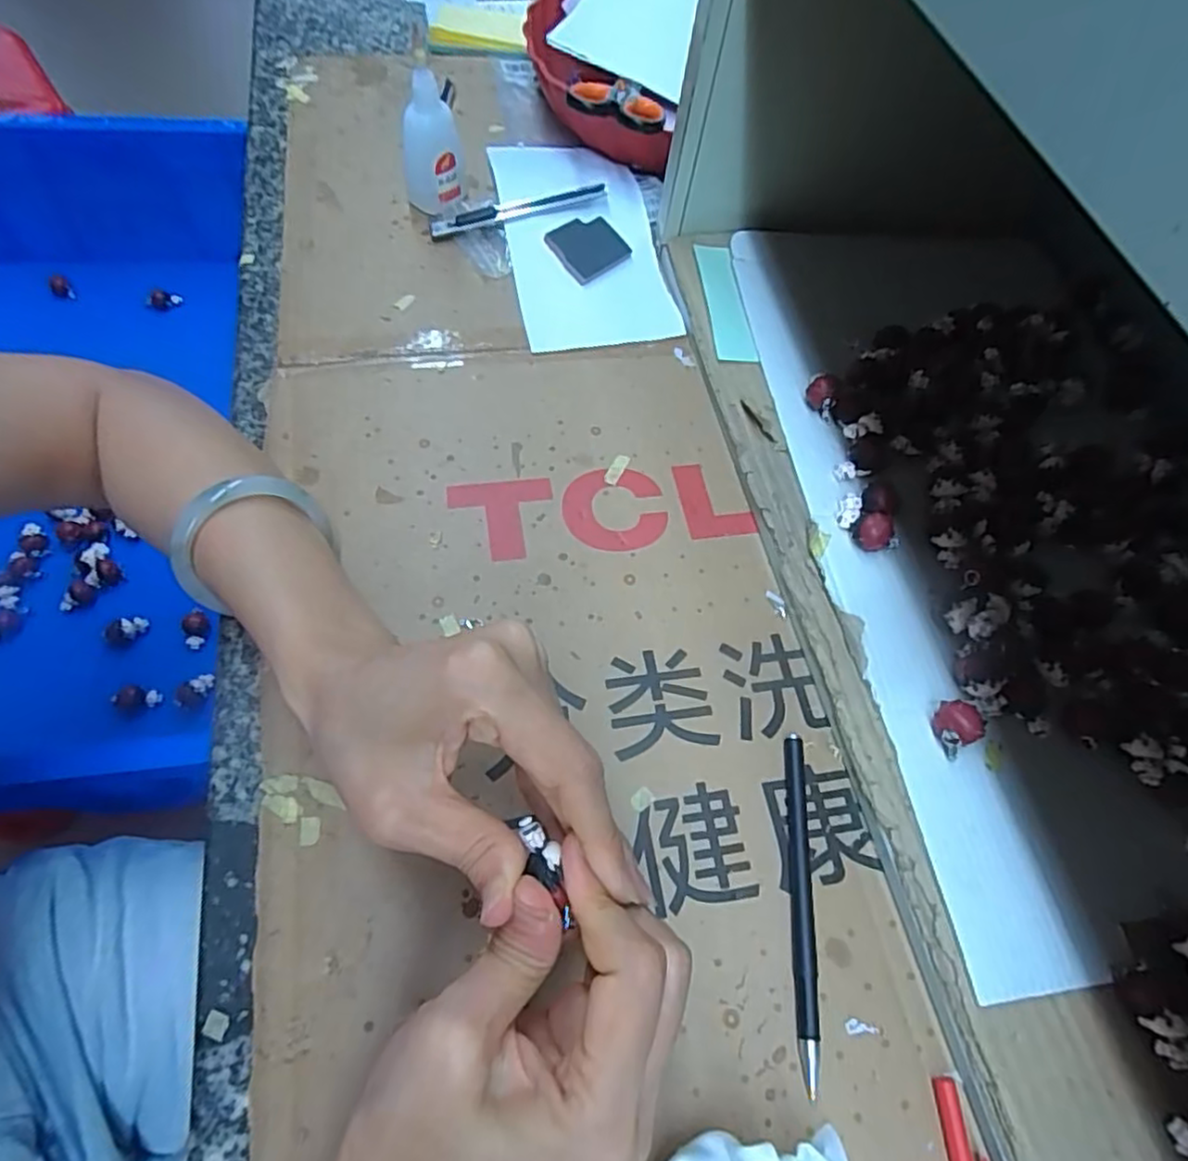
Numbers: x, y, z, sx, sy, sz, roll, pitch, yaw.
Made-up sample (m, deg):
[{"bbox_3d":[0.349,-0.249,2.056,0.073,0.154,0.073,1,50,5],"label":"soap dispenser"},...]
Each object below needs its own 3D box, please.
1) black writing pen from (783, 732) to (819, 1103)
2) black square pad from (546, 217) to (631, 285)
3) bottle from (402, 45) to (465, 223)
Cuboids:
[{"bbox_3d":[0.090,0.135,0.285,0.010,0.009,0.134,5,63,1],"label":"black writing pen"},{"bbox_3d":[-0.004,-0.227,0.451,0.046,0.005,0.044,-40,86,-15],"label":"black square pad"},{"bbox_3d":[-0.108,-0.287,0.438,0.038,0.076,0.037,5,62,-4],"label":"bottle"}]

